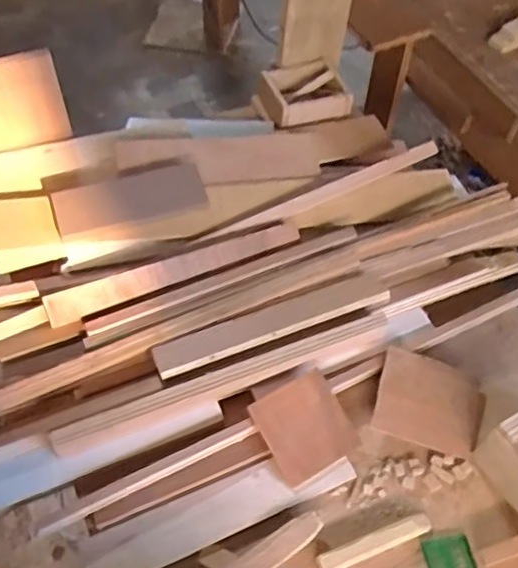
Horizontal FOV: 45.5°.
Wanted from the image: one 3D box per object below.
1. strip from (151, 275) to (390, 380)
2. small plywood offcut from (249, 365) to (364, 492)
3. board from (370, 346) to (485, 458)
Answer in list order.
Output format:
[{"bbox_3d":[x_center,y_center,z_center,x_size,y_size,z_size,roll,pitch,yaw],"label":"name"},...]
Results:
[{"bbox_3d":[0.013,0.041,0.641,0.245,0.013,0.039,-19,57,-12],"label":"strip"},{"bbox_3d":[0.044,0.140,0.599,0.080,0.007,0.088,-30,94,-3],"label":"small plywood offcut"},{"bbox_3d":[0.173,0.119,0.625,0.102,0.008,0.085,17,75,8],"label":"board"}]

